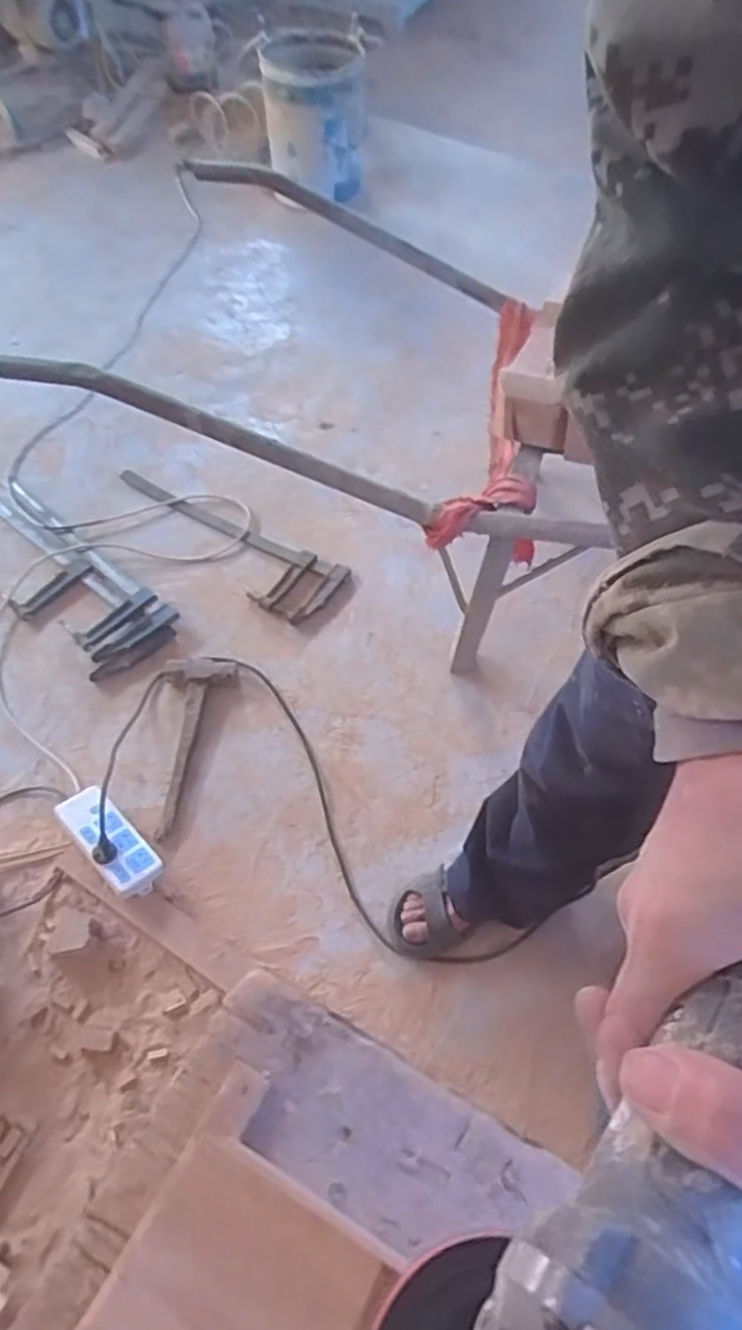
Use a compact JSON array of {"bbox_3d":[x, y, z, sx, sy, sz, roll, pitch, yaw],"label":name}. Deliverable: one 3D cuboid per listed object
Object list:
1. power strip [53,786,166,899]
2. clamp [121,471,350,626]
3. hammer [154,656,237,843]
[{"bbox_3d":[-0.406,0.270,1.130,0.079,0.058,0.195,-39,65,-22],"label":"power strip"},{"bbox_3d":[-0.312,-0.256,1.510,0.539,0.027,0.169,29,61,13],"label":"clamp"},{"bbox_3d":[-0.299,0.126,1.256,0.130,0.035,0.346,-3,58,-6],"label":"hammer"}]

